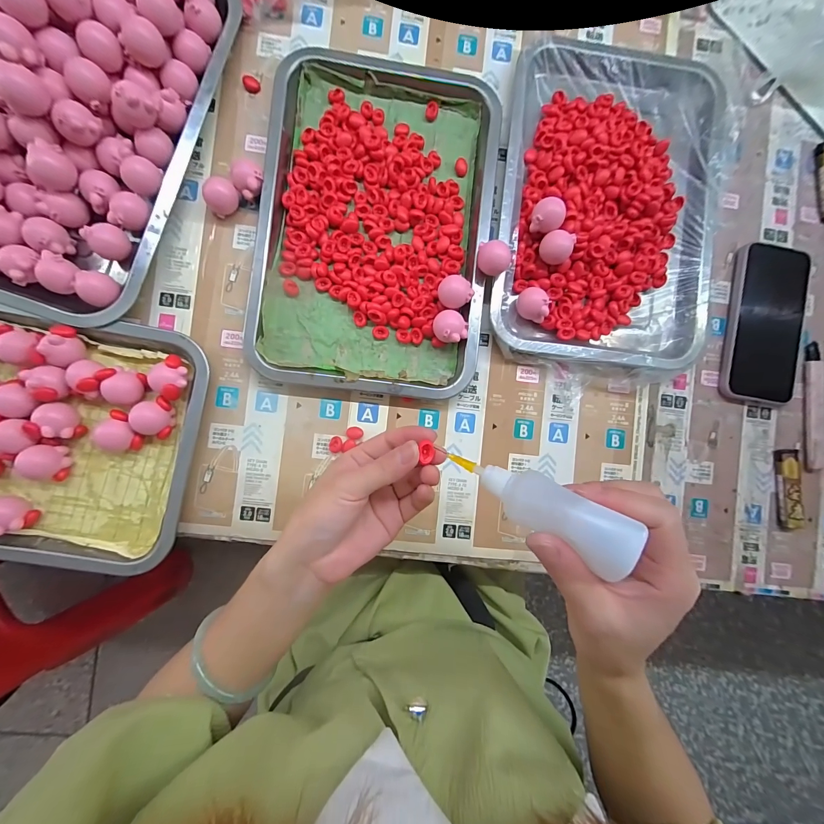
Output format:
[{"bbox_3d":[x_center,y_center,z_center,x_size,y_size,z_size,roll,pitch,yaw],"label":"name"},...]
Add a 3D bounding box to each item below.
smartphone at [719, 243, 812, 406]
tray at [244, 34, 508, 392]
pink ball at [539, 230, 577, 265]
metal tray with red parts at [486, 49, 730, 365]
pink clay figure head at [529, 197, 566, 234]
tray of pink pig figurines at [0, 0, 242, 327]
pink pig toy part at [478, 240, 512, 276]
[{"bbox_3d":[0.363,-0.092,0.360,0.082,0.008,0.162,7,89,-4],"label":"smartphone"},{"bbox_3d":[-0.031,-0.182,0.327,0.207,0.027,0.324,6,88,-6],"label":"tray"},{"bbox_3d":[0.134,-0.153,0.331,0.029,0.022,0.027,0,89,-6],"label":"pink ball"},{"bbox_3d":[0.194,-0.201,0.336,0.204,0.032,0.309,7,88,-6],"label":"metal tray with red parts"},{"bbox_3d":[0.125,-0.180,0.327,0.028,0.023,0.027,0,89,-6],"label":"pink clay figure head"},{"bbox_3d":[-0.312,-0.257,0.271,0.247,0.051,0.320,18,87,-6],"label":"tray of pink pig figurines"},{"bbox_3d":[0.073,-0.138,0.321,0.027,0.029,0.025,13,87,-6],"label":"pink pig toy part"}]

